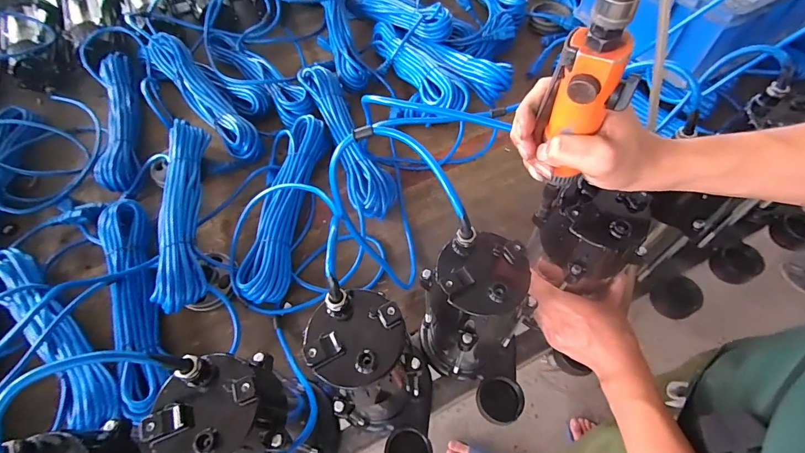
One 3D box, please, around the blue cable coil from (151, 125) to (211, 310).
[{"bbox_3d":[-0.344,-0.035,0.621,0.069,0.044,0.348,-11,59,-4],"label":"blue cable coil"}]

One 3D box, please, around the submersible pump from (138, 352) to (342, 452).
[{"bbox_3d":[-0.134,0.222,0.380,0.095,0.229,0.149,-23,61,-11],"label":"submersible pump"}]

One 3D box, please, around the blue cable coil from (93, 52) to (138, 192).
[{"bbox_3d":[-0.552,-0.207,0.766,0.066,0.052,0.343,-18,60,-8],"label":"blue cable coil"}]

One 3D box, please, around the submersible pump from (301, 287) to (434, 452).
[{"bbox_3d":[-0.019,0.165,0.401,0.098,0.225,0.150,-6,59,-1],"label":"submersible pump"}]

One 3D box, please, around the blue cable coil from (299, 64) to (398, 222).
[{"bbox_3d":[-0.103,-0.166,0.719,0.073,0.053,0.359,-21,60,-10],"label":"blue cable coil"}]

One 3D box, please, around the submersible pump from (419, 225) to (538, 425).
[{"bbox_3d":[0.088,0.122,0.424,0.101,0.236,0.142,-18,60,-8],"label":"submersible pump"}]

